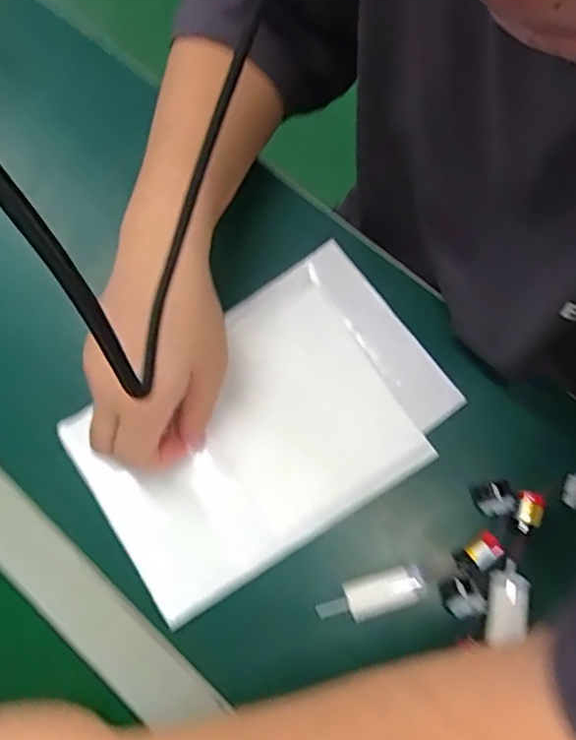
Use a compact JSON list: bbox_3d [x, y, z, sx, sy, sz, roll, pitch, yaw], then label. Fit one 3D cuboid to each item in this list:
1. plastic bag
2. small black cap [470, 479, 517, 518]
[{"bbox_3d":[-0.018,0.034,0.413,0.236,0.008,0.160,-34,75,-7],"label":"plastic bag"},{"bbox_3d":[0.130,0.079,0.381,0.021,0.009,0.022,-14,69,-7],"label":"small black cap"}]

